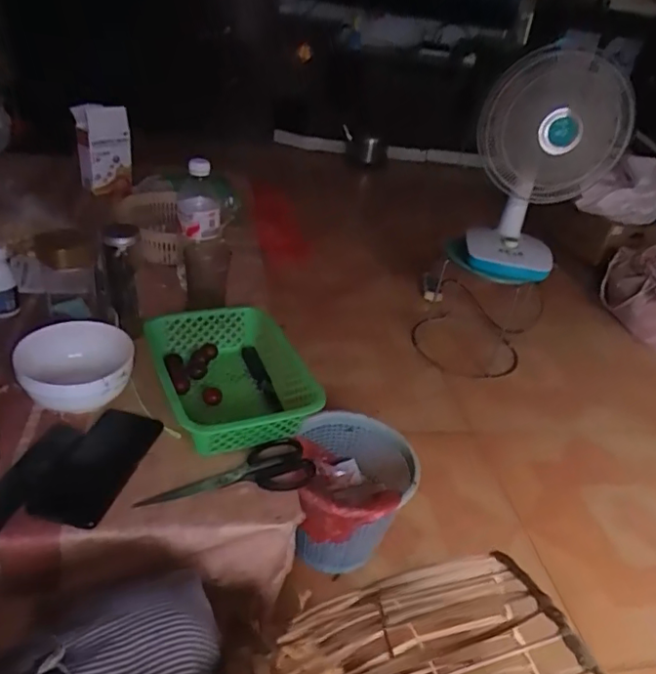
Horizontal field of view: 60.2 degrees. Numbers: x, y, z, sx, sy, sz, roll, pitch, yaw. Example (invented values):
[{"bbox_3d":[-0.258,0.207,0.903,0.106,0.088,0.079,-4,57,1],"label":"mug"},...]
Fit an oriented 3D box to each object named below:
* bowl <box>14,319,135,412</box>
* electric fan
[{"bbox_3d":[-0.315,0.037,0.718,0.127,0.057,0.127,7,33,-4],"label":"bowl"},{"bbox_3d":[0.535,-0.414,1.437,0.326,0.528,0.261,24,36,22],"label":"electric fan"}]

